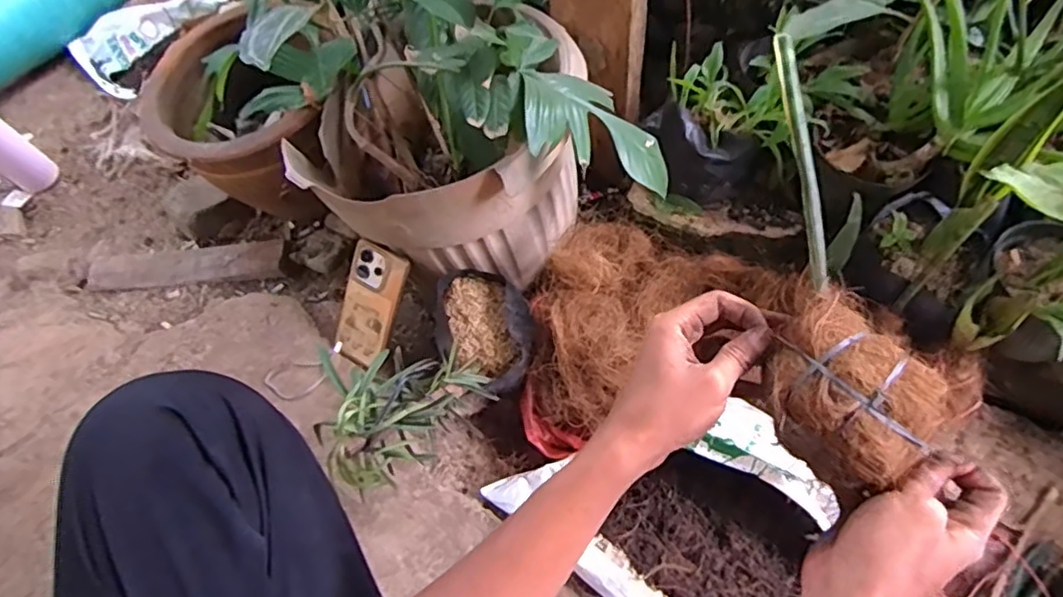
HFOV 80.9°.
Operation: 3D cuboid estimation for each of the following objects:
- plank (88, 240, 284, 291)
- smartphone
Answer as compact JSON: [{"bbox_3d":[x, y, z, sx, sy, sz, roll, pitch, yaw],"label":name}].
[{"bbox_3d":[-0.547,-0.056,0.993,0.328,0.023,0.066,-5,66,7],"label":"plank"},{"bbox_3d":[-0.210,0.010,0.807,0.074,0.161,0.010,26,20,9],"label":"smartphone"}]

